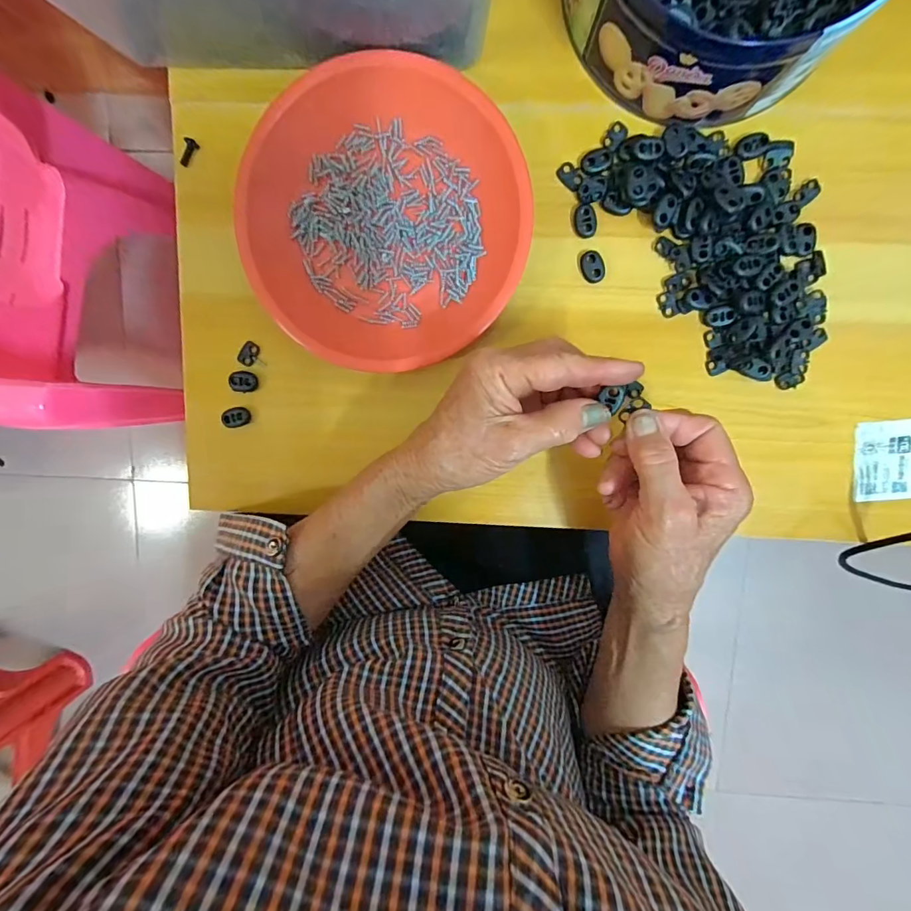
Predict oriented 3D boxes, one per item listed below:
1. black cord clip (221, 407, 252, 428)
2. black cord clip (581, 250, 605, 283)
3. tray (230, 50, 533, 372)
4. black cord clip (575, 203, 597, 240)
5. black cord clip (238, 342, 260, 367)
[{"bbox_3d":[-0.167,-0.029,0.342,0.020,0.005,0.014,-10,97,2],"label":"black cord clip"},{"bbox_3d":[0.098,-0.134,0.318,0.015,0.005,0.021,-10,97,2],"label":"black cord clip"},{"bbox_3d":[-0.048,-0.160,0.309,0.182,0.027,0.195,0,98,1],"label":"tray"},{"bbox_3d":[0.091,-0.164,0.313,0.014,0.004,0.021,-7,97,2],"label":"black cord clip"},{"bbox_3d":[-0.156,-0.077,0.337,0.012,0.004,0.018,30,97,-3],"label":"black cord clip"}]

